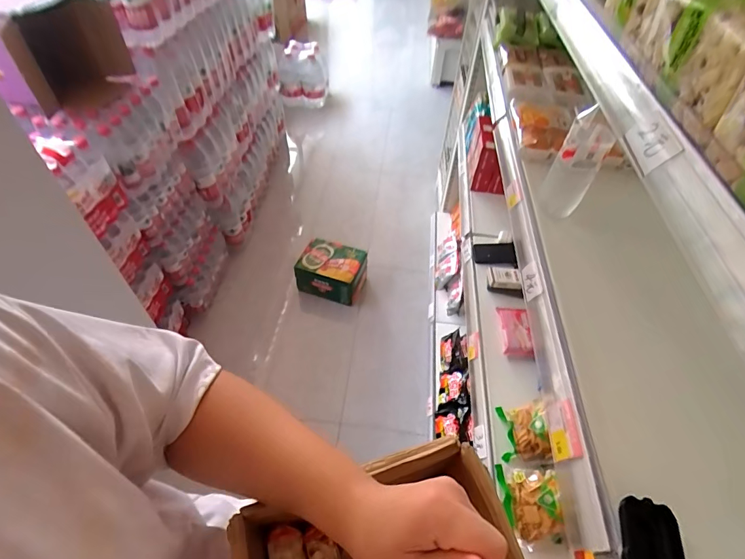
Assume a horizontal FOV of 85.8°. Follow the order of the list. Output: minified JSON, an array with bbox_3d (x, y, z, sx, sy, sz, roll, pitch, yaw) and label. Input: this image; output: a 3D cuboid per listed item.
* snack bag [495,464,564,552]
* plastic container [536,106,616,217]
[{"bbox_3d":[0.300,0.422,0.758,0.028,0.106,0.134,33,40,-33],"label":"snack bag"},{"bbox_3d":[0.335,-0.185,0.667,0.070,0.169,0.059,23,53,17],"label":"plastic container"}]

